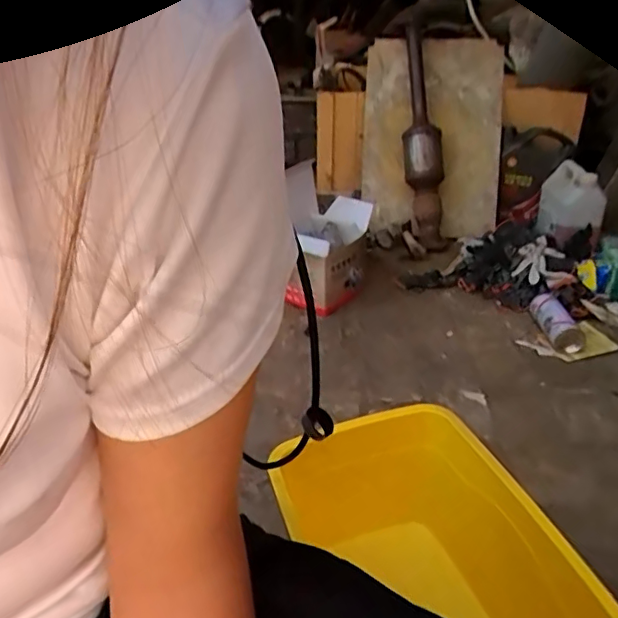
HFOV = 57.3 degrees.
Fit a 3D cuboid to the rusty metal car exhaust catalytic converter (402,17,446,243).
[{"bbox_3d":[0.338,-0.518,1.672,0.105,0.650,0.090,-3,-7,-6],"label":"rusty metal car exhaust catalytic converter"}]

